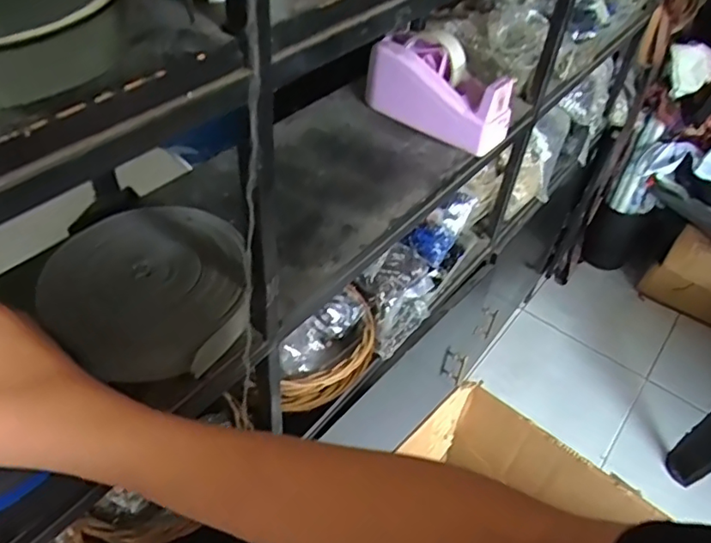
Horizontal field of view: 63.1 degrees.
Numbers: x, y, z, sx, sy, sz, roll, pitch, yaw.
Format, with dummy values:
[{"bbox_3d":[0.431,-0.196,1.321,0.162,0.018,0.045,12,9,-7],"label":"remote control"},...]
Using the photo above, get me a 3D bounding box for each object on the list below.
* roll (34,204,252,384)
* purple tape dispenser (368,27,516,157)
[{"bbox_3d":[-0.184,0.013,0.517,0.172,0.049,0.187,3,45,-3],"label":"roll"},{"bbox_3d":[0.108,-0.243,0.760,0.191,0.101,0.075,32,51,24],"label":"purple tape dispenser"}]

